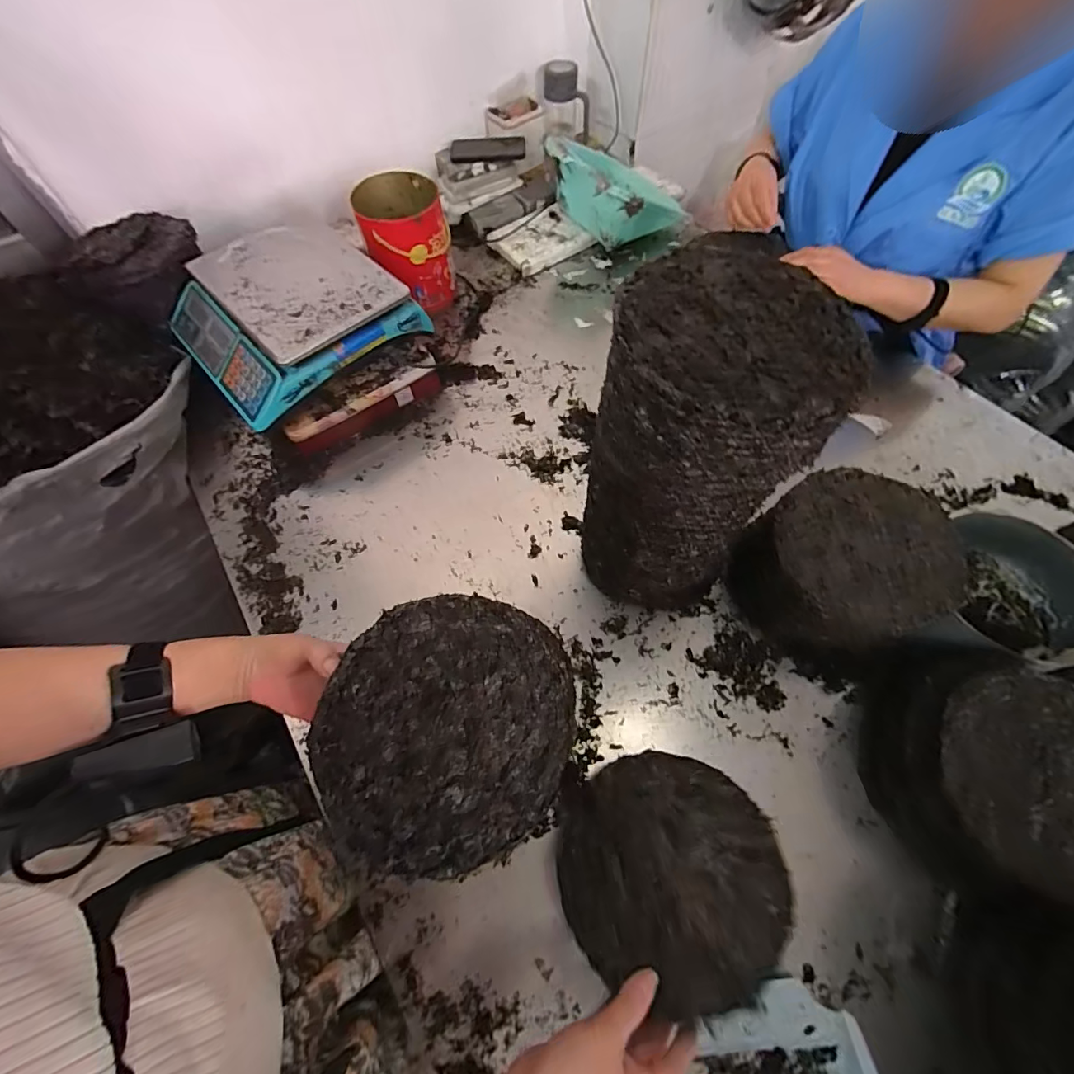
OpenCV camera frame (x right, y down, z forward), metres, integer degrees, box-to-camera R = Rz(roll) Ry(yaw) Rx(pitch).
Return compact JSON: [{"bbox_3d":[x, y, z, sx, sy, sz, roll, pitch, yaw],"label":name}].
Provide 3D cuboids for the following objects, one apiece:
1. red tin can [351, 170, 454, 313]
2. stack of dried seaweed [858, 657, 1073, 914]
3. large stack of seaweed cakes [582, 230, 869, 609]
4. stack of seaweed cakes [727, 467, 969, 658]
[{"bbox_3d":[-0.247,-0.564,0.906,0.145,0.180,0.162,-15,62,-5],"label":"red tin can"},{"bbox_3d":[0.475,0.253,0.474,0.201,0.121,0.191,5,62,5],"label":"stack of dried seaweed"},{"bbox_3d":[0.164,-0.070,0.521,0.180,0.370,0.186,30,68,17],"label":"large stack of seaweed cakes"},{"bbox_3d":[0.371,0.040,0.582,0.186,0.142,0.191,-12,62,-4],"label":"stack of seaweed cakes"}]

